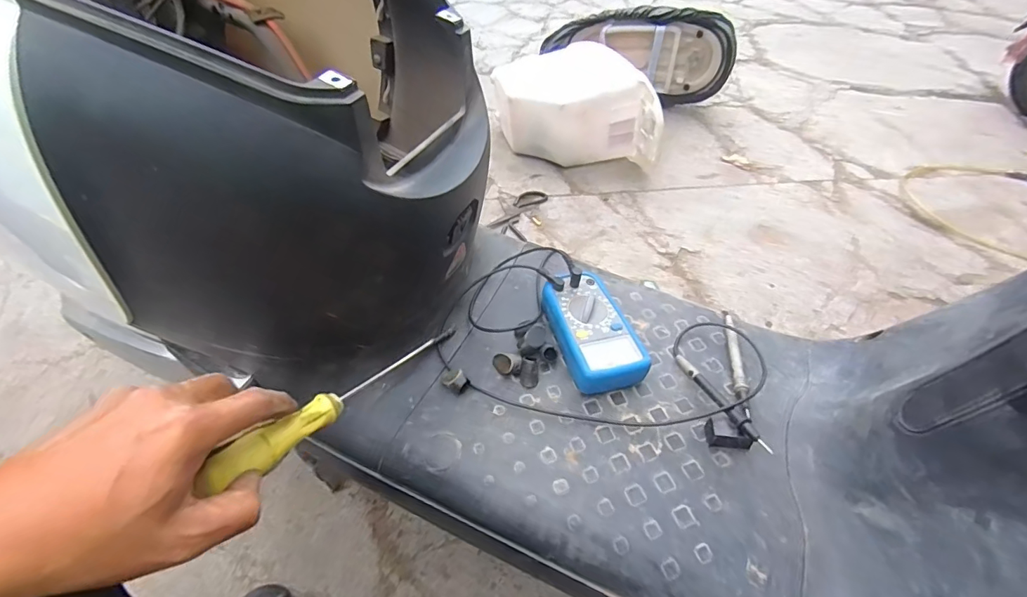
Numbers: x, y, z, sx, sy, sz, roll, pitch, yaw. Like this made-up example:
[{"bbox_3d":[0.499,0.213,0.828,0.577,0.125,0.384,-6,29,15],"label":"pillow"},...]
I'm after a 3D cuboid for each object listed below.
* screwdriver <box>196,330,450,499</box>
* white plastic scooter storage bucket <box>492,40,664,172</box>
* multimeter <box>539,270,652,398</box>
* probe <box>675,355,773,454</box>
[{"bbox_3d":[-0.125,0.074,0.372,0.020,0.021,0.243,23,27,20],"label":"screwdriver"},{"bbox_3d":[0.181,-0.556,1.341,0.480,0.242,0.300,12,49,11],"label":"white plastic scooter storage bucket"},{"bbox_3d":[0.079,0.034,0.477,0.073,0.039,0.128,-13,49,-11],"label":"multimeter"},{"bbox_3d":[0.187,0.093,0.428,0.010,0.014,0.123,-15,36,-13],"label":"probe"}]

